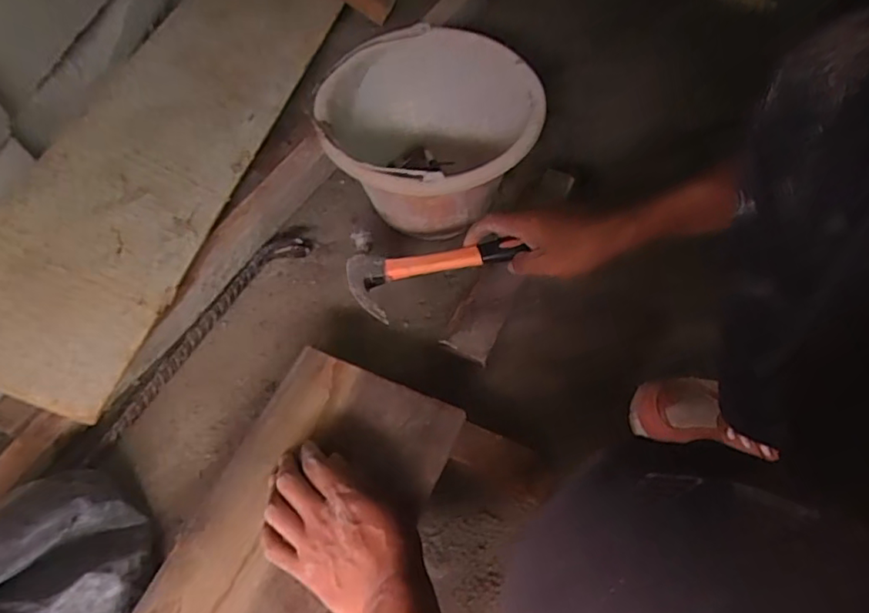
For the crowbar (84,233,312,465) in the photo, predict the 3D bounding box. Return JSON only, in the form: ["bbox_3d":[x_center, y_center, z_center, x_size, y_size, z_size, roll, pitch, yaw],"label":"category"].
[{"bbox_3d":[-0.276,0.036,0.697,0.052,0.025,0.353,29,67,17],"label":"crowbar"}]

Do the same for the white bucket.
[{"bbox_3d":[0.000,-0.194,0.722,0.241,0.178,0.239,-1,62,3],"label":"white bucket"}]

